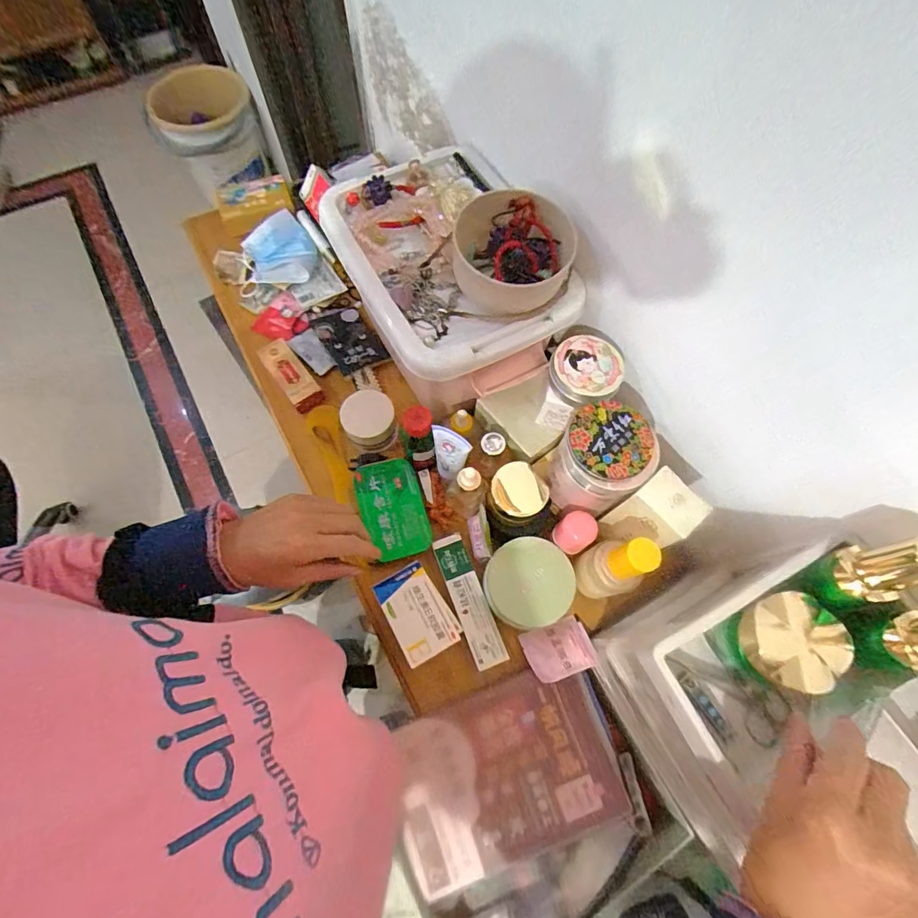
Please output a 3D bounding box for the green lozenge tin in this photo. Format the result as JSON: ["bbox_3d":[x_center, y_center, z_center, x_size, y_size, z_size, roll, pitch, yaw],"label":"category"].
[{"bbox_3d":[-0.072,0.052,0.495,0.067,0.021,0.109,-16,70,-8],"label":"green lozenge tin"}]

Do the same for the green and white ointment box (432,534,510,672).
[{"bbox_3d":[0.010,0.148,0.478,0.033,0.016,0.134,-20,70,-9],"label":"green and white ointment box"}]

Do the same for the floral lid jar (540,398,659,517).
[{"bbox_3d":[0.132,0.005,0.437,0.080,0.103,0.082,0,68,-1],"label":"floral lid jar"}]

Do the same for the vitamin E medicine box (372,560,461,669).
[{"bbox_3d":[-0.043,0.154,0.452,0.051,0.030,0.085,-28,72,-12],"label":"vitamin E medicine box"}]

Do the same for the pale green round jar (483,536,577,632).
[{"bbox_3d":[0.070,0.126,0.459,0.083,0.043,0.083,0,68,-1],"label":"pale green round jar"}]

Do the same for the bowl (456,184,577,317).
[{"bbox_3d":[0.053,-0.194,0.429,0.114,0.057,0.108,0,68,-1],"label":"bowl"}]

